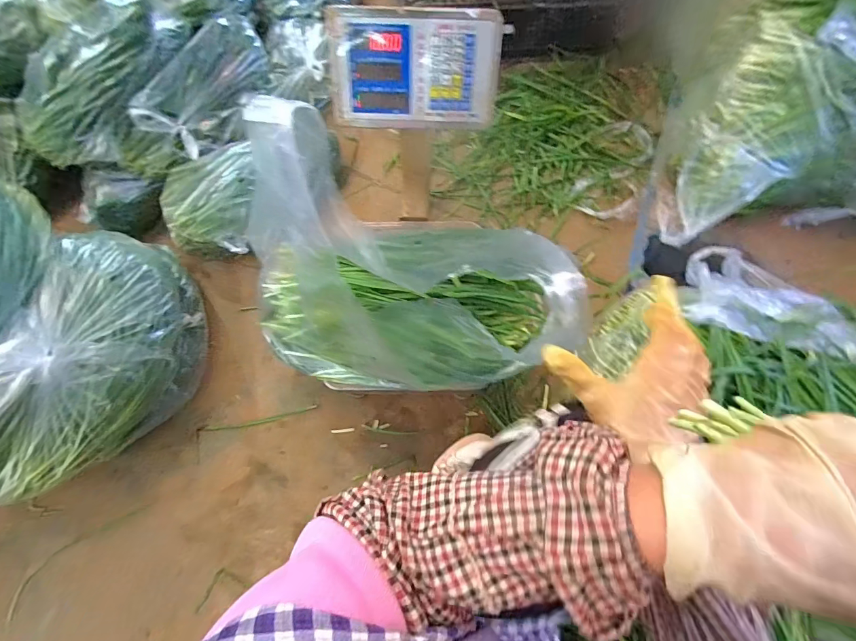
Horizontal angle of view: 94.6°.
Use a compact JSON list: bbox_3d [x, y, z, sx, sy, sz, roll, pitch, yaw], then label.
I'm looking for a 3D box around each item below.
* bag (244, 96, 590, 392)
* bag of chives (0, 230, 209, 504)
[{"bbox_3d":[-0.057,-0.055,0.501,0.420,0.382,0.222,5,70,2],"label":"bag"},{"bbox_3d":[-0.573,0.058,0.689,0.195,0.249,0.474,8,71,4],"label":"bag of chives"}]

